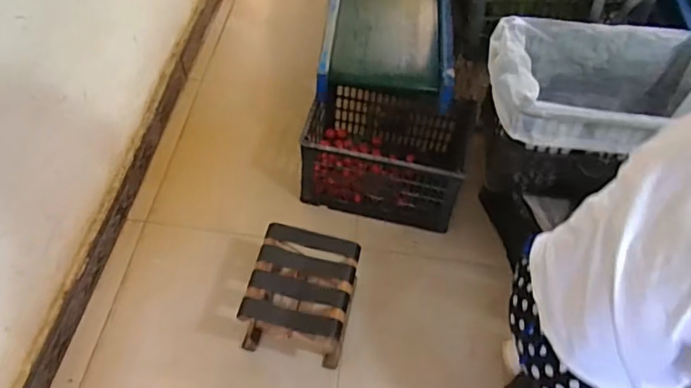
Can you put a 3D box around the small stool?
[{"bbox_3d":[-0.098,0.222,1.268,0.225,0.161,0.248,11,55,4],"label":"small stool"}]

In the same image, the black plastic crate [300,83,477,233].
[{"bbox_3d":[0.112,-0.112,1.515,0.421,0.223,0.296,12,56,5],"label":"black plastic crate"}]

